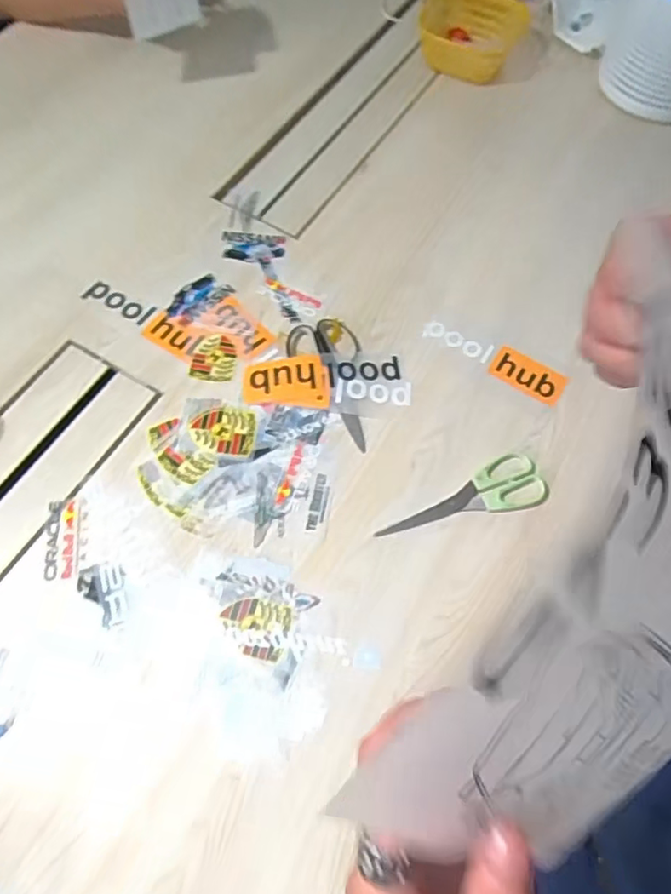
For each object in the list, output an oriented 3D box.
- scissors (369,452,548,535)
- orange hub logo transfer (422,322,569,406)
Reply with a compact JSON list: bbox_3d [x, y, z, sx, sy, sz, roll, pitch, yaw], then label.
[{"bbox_3d":[0.143,0.052,0.703,0.200,0.005,0.068,-9,64,-6],"label":"scissors"},{"bbox_3d":[0.207,-0.118,0.790,0.190,0.009,0.048,32,68,12],"label":"orange hub logo transfer"}]

